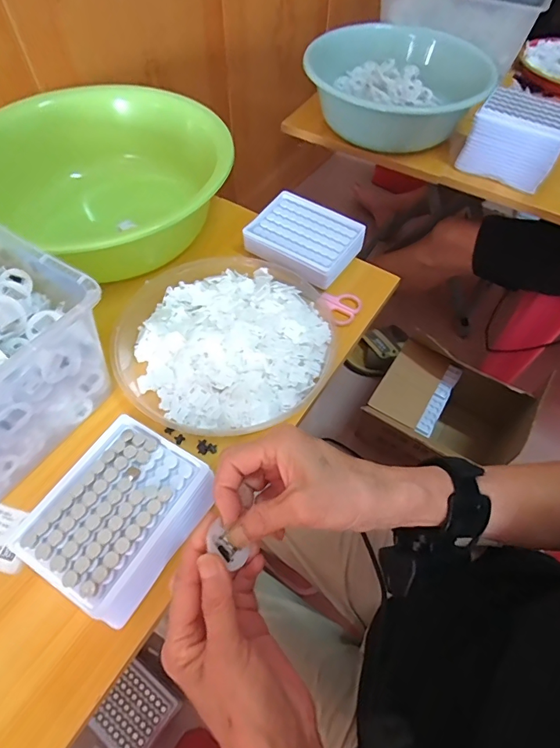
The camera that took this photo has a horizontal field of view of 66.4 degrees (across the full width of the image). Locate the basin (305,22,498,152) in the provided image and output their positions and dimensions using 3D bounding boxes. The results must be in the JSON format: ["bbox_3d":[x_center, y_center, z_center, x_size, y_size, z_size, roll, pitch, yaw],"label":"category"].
[{"bbox_3d":[0.182,-0.464,0.700,0.287,0.114,0.219,17,59,9],"label":"basin"}]

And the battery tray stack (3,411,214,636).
[{"bbox_3d":[-0.132,0.118,0.363,0.110,0.062,0.131,29,61,16],"label":"battery tray stack"}]

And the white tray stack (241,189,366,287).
[{"bbox_3d":[0.032,-0.181,0.567,0.141,0.031,0.104,27,61,15],"label":"white tray stack"}]

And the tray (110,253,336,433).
[{"bbox_3d":[-0.067,-0.042,0.482,0.243,0.047,0.222,1,57,-1],"label":"tray"}]

